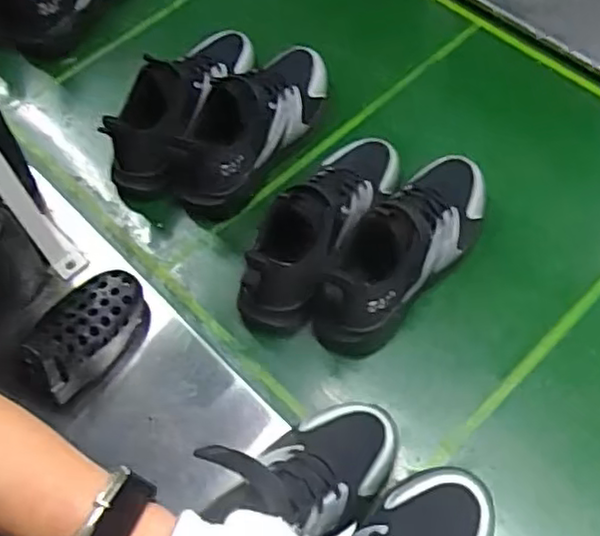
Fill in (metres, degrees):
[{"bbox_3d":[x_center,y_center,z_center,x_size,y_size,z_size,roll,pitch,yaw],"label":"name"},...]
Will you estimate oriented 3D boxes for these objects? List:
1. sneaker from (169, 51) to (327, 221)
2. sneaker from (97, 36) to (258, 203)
[{"bbox_3d":[-0.048,-0.169,0.788,0.088,0.107,0.238,28,66,17],"label":"sneaker"},{"bbox_3d":[-0.143,-0.200,0.822,0.095,0.099,0.235,14,62,11],"label":"sneaker"}]

